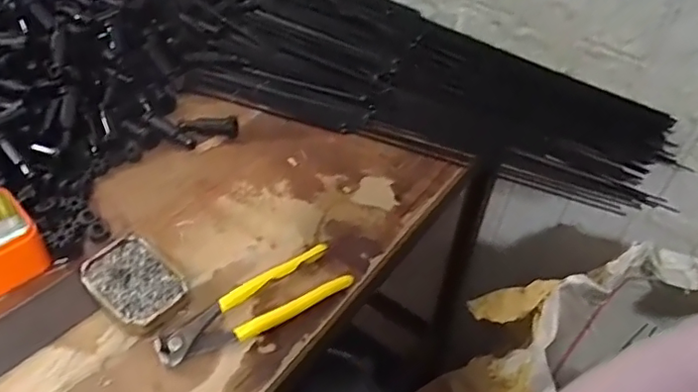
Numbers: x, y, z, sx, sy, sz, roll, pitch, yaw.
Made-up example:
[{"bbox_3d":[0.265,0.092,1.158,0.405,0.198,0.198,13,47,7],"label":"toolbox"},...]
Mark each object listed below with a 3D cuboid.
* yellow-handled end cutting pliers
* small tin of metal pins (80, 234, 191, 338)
[{"bbox_3d":[-0.079,0.092,0.470,0.164,0.014,0.046,-23,51,-25],"label":"yellow-handled end cutting pliers"},{"bbox_3d":[-0.181,0.075,0.476,0.091,0.022,0.061,31,50,25],"label":"small tin of metal pins"}]

